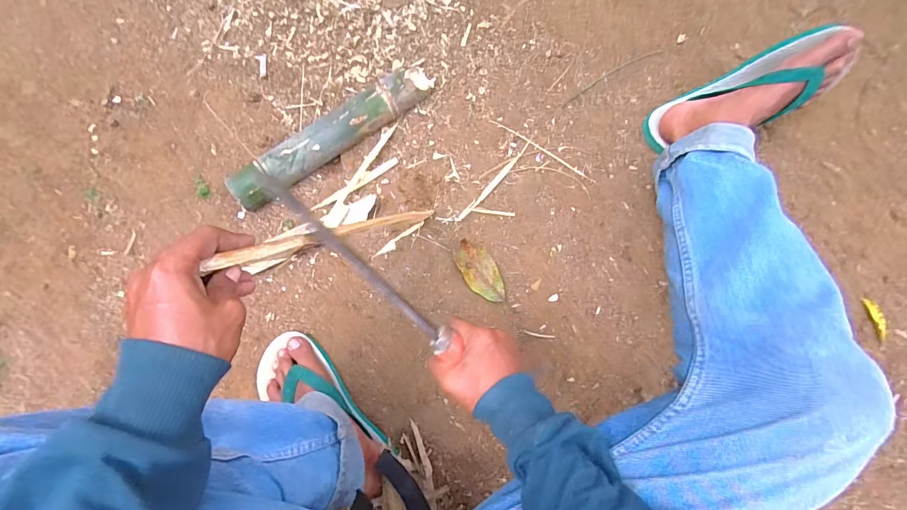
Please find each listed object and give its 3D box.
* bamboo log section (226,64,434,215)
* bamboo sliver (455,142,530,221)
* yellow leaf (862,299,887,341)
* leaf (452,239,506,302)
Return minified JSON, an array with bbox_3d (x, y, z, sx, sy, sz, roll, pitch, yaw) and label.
[{"bbox_3d":[-0.182,-0.185,0.630,0.331,0.047,0.056,-36,89,-3],"label":"bamboo log section"},{"bbox_3d":[0.064,-0.112,0.641,0.012,0.011,0.164,43,83,3],"label":"bamboo sliver"},{"bbox_3d":[0.655,0.099,0.640,0.016,0.018,0.064,-23,84,-6],"label":"yellow leaf"},{"bbox_3d":[0.041,0.026,0.624,0.050,0.014,0.101,-29,85,-6],"label":"leaf"}]

